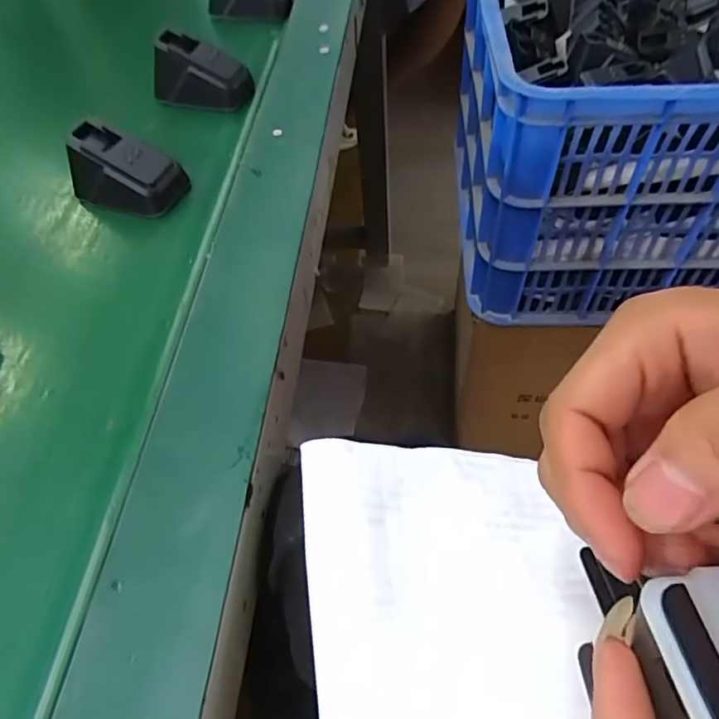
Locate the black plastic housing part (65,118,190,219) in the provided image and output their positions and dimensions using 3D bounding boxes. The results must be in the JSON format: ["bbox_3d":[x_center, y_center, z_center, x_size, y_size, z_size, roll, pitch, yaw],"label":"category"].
[{"bbox_3d":[-0.149,-0.121,0.358,0.066,0.039,0.041,14,58,14],"label":"black plastic housing part"}]

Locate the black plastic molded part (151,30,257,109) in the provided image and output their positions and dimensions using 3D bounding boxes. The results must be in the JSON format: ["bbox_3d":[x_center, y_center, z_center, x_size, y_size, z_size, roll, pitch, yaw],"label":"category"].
[{"bbox_3d":[-0.117,-0.210,0.418,0.065,0.037,0.050,3,56,7],"label":"black plastic molded part"}]

